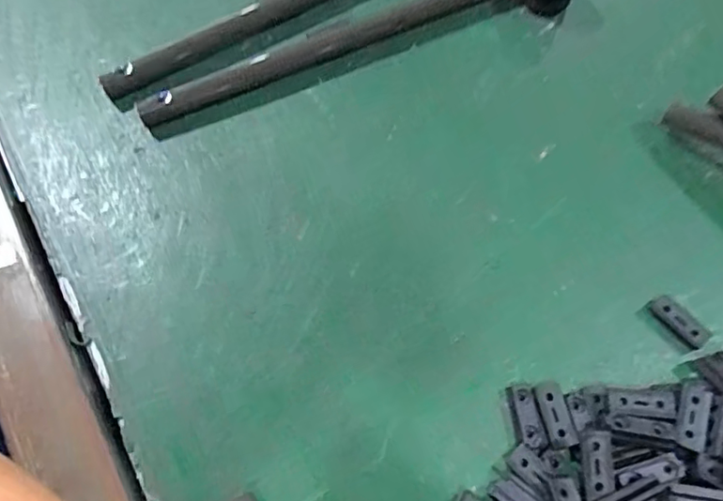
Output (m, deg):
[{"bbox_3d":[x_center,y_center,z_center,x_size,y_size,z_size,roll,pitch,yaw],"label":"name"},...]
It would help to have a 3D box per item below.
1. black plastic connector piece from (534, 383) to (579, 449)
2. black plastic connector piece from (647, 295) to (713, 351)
[{"bbox_3d":[0.107,0.091,0.310,0.015,0.004,0.035,-10,62,-3],"label":"black plastic connector piece"},{"bbox_3d":[0.191,0.043,0.337,0.014,0.007,0.036,-37,66,-16],"label":"black plastic connector piece"}]

